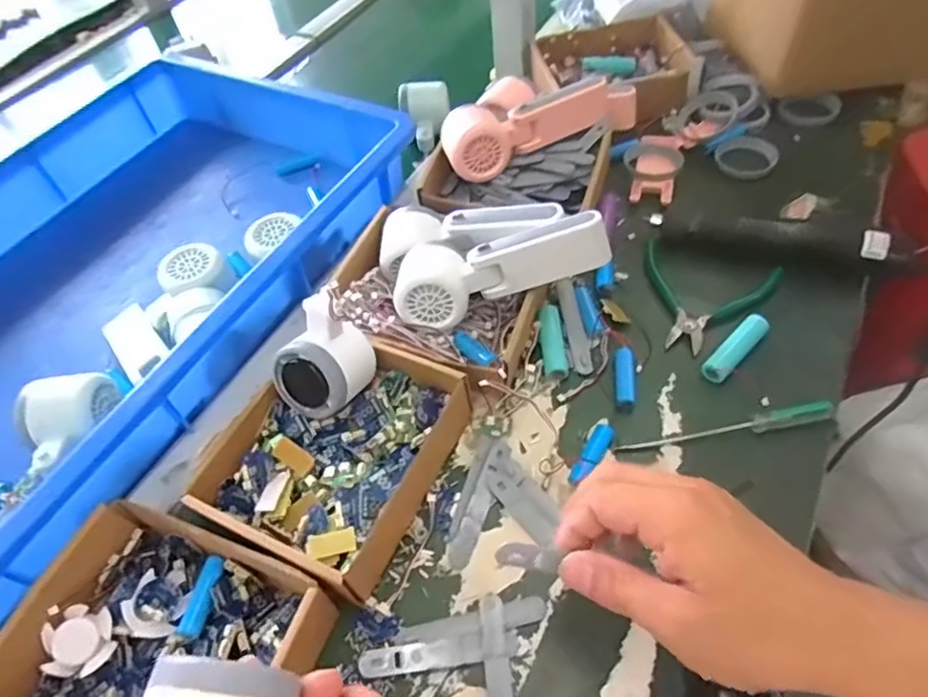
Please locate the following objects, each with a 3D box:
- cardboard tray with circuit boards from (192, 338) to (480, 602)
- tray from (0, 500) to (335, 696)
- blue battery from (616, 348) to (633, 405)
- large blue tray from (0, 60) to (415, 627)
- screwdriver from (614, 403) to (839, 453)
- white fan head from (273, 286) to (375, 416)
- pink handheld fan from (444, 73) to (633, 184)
[{"bbox_3d":[-0.091,0.069,0.418,0.142,0.039,0.164,20,58,21],"label":"cardboard tray with circuit boards"},{"bbox_3d":[-0.182,0.182,0.353,0.167,0.045,0.141,17,57,19],"label":"tray"},{"bbox_3d":[0.125,0.023,0.461,0.013,0.010,0.048,3,54,9],"label":"blue battery"},{"bbox_3d":[-0.338,-0.067,0.547,0.370,0.100,0.556,20,58,21],"label":"large blue tray"},{"bbox_3d":[0.188,0.059,0.427,0.156,0.012,0.012,-12,57,7],"label":"screwdriver"},{"bbox_3d":[-0.105,0.001,0.429,0.060,0.087,0.052,-2,24,23],"label":"white fan head"},{"bbox_3d":[0.076,-0.224,0.590,0.203,0.072,0.065,-25,54,-12],"label":"pink handheld fan"}]

